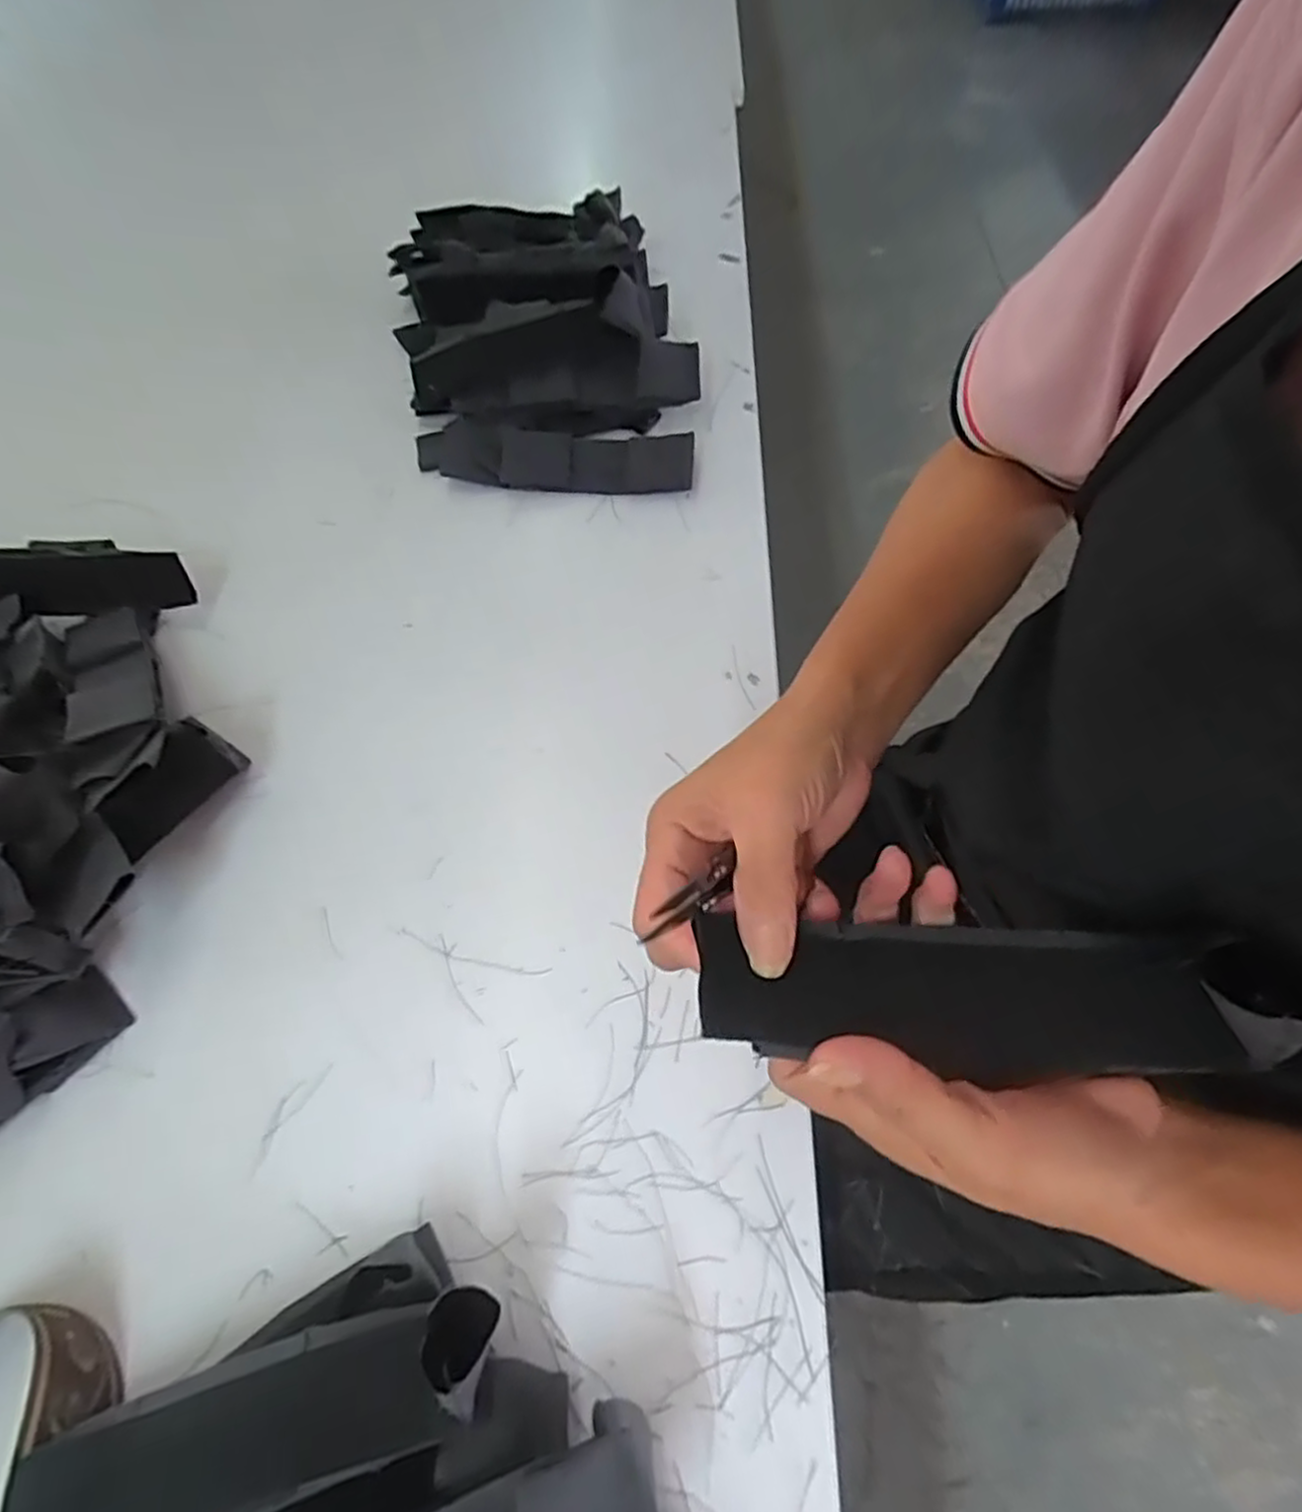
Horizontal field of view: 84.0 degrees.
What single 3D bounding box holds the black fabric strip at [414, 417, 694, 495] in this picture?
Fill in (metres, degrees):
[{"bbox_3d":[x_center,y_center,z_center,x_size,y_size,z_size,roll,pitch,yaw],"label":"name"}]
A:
[{"bbox_3d":[-0.079,-0.222,0.541,0.216,0.028,0.052,10,63,9],"label":"black fabric strip"}]

